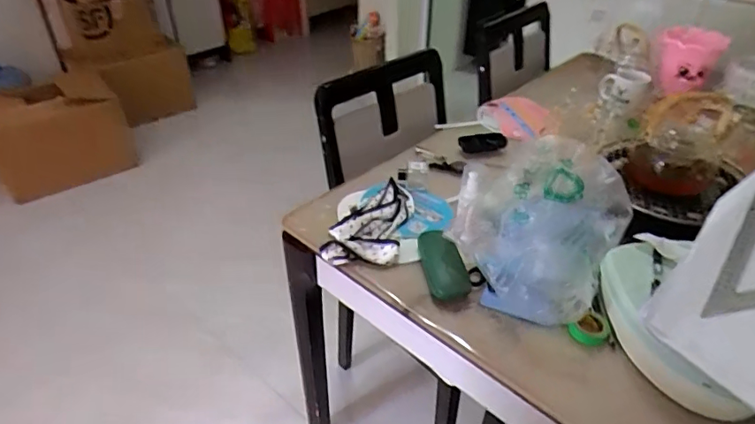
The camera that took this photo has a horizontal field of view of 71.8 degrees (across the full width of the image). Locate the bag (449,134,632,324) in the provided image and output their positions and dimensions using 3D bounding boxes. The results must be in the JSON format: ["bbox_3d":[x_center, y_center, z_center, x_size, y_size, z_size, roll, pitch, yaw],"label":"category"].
[{"bbox_3d":[0.250,0.013,0.844,0.262,0.168,0.254,16,40,20],"label":"bag"}]

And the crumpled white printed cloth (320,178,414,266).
[{"bbox_3d":[-0.010,0.016,0.999,0.136,0.025,0.242,9,38,12],"label":"crumpled white printed cloth"}]

